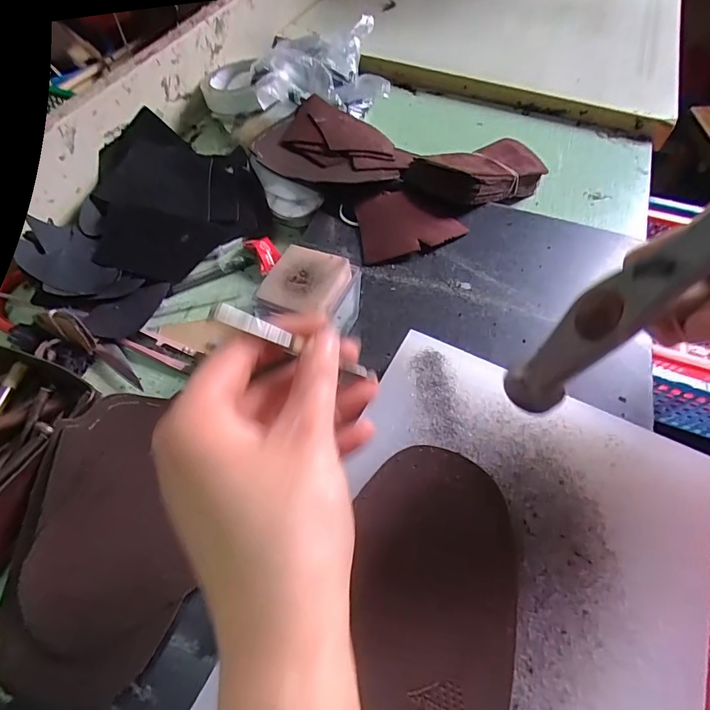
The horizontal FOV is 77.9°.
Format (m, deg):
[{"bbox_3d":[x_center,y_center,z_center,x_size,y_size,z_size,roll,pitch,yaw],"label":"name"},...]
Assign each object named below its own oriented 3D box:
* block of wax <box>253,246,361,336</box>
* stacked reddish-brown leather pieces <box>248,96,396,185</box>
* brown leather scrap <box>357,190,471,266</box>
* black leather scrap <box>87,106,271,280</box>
[{"bbox_3d":[-0.031,-0.034,0.312,0.054,0.059,0.056,19,58,12],"label":"block of wax"},{"bbox_3d":[-0.023,-0.210,0.449,0.142,0.025,0.124,20,58,13],"label":"stacked reddish-brown leather pieces"},{"bbox_3d":[0.047,-0.119,0.393,0.092,0.012,0.079,-9,56,-6],"label":"brown leather scrap"},{"bbox_3d":[-0.173,-0.156,0.418,0.152,0.038,0.184,-22,59,-14],"label":"black leather scrap"}]

